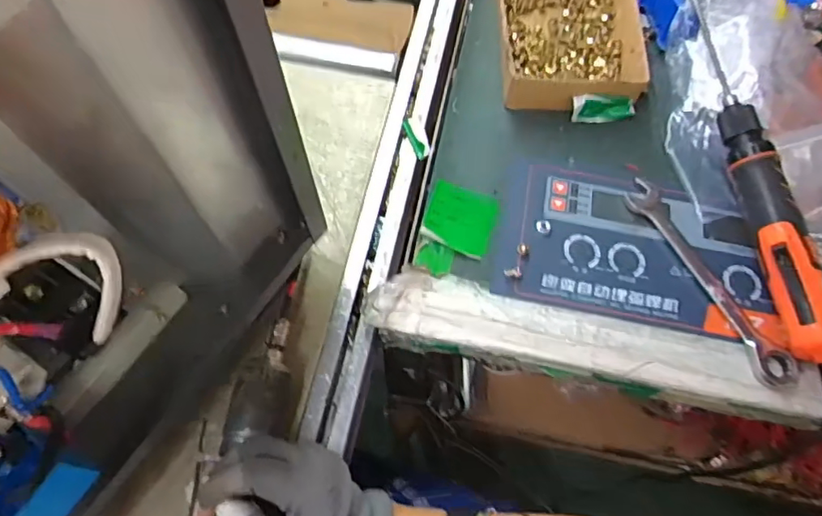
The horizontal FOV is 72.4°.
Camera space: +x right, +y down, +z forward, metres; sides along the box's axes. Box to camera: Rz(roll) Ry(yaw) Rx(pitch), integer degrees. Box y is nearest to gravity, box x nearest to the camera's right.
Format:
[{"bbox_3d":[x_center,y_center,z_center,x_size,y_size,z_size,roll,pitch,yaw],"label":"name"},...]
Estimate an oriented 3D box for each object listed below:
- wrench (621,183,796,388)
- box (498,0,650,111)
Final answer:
[{"bbox_3d":[0.259,0.018,0.493,0.031,0.006,0.205,-24,68,-12],"label":"wrench"},{"bbox_3d":[0.162,-0.237,0.589,0.139,0.039,0.186,2,66,-1],"label":"box"}]

